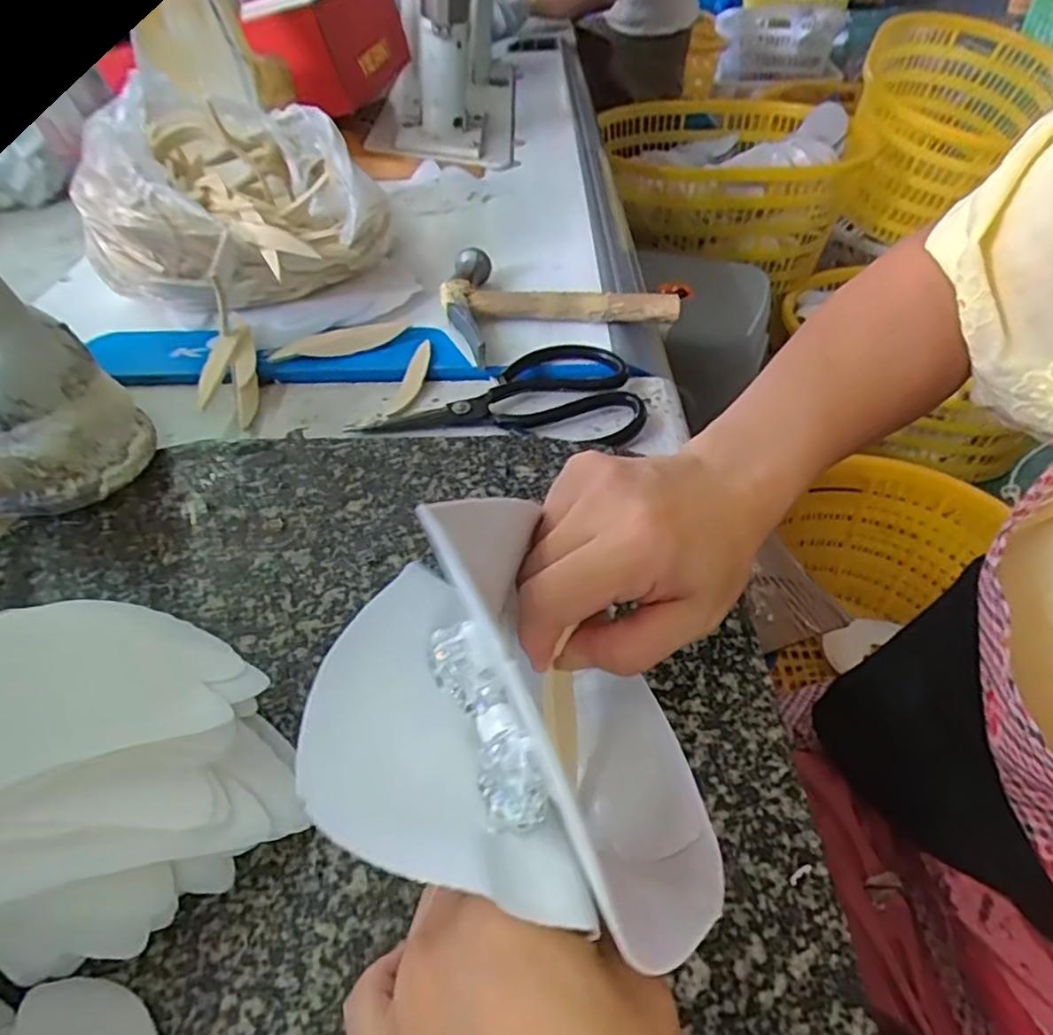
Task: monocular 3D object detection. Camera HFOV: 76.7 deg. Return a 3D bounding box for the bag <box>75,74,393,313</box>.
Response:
[{"bbox_3d":[-0.227,-0.262,0.542,0.204,0.145,0.225,-2,44,-2],"label":"bag"}]

